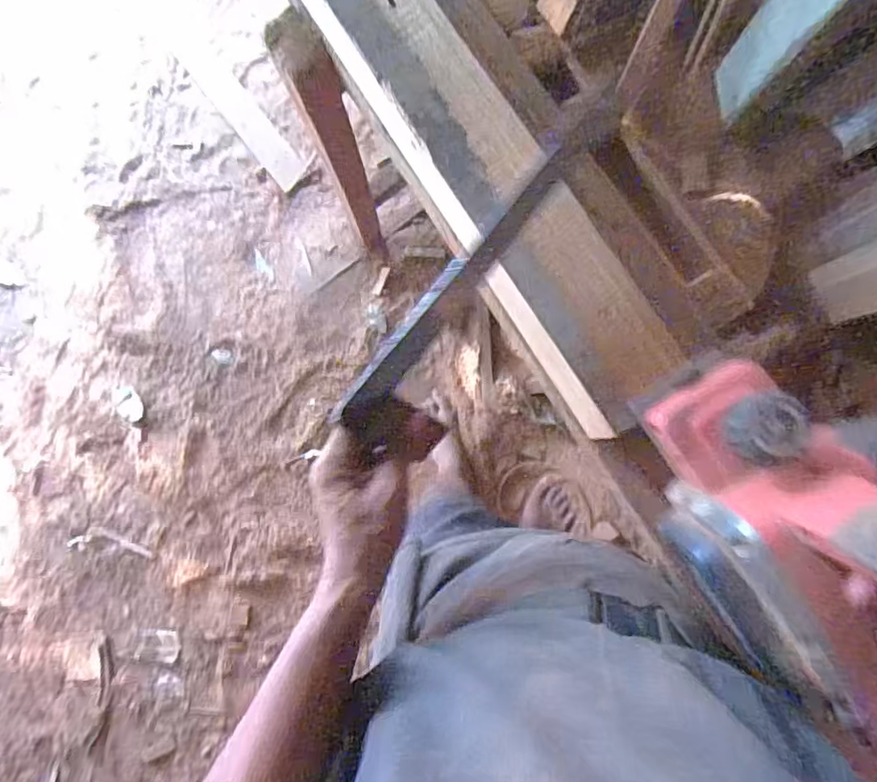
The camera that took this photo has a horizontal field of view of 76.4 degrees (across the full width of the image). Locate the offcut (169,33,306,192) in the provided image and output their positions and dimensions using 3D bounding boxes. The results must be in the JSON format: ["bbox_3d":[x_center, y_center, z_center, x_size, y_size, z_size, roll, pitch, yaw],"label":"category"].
[{"bbox_3d":[-0.503,-0.706,1.380,0.078,0.033,0.481,-39,84,0],"label":"offcut"}]

